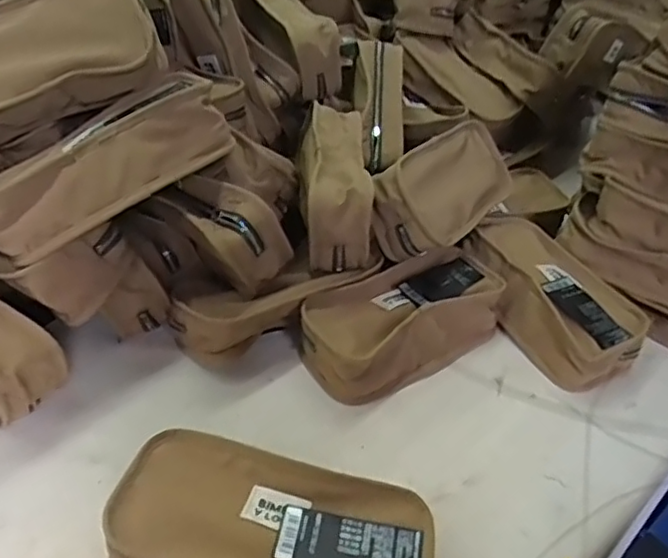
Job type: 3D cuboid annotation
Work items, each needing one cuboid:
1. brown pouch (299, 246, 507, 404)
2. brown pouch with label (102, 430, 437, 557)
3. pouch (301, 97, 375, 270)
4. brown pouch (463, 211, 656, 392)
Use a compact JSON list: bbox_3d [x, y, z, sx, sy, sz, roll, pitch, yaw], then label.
[{"bbox_3d":[0.063,0.034,0.560,0.192,0.052,0.097,-24,48,-32],"label":"brown pouch"},{"bbox_3d":[-0.039,0.162,0.386,0.187,0.053,0.092,12,39,7],"label":"brown pouch with label"},{"bbox_3d":[0.000,-0.092,0.598,0.060,0.076,0.182,3,39,-7],"label":"pouch"},{"bbox_3d":[0.201,0.016,0.599,0.096,0.053,0.192,-16,44,-25],"label":"brown pouch"}]

